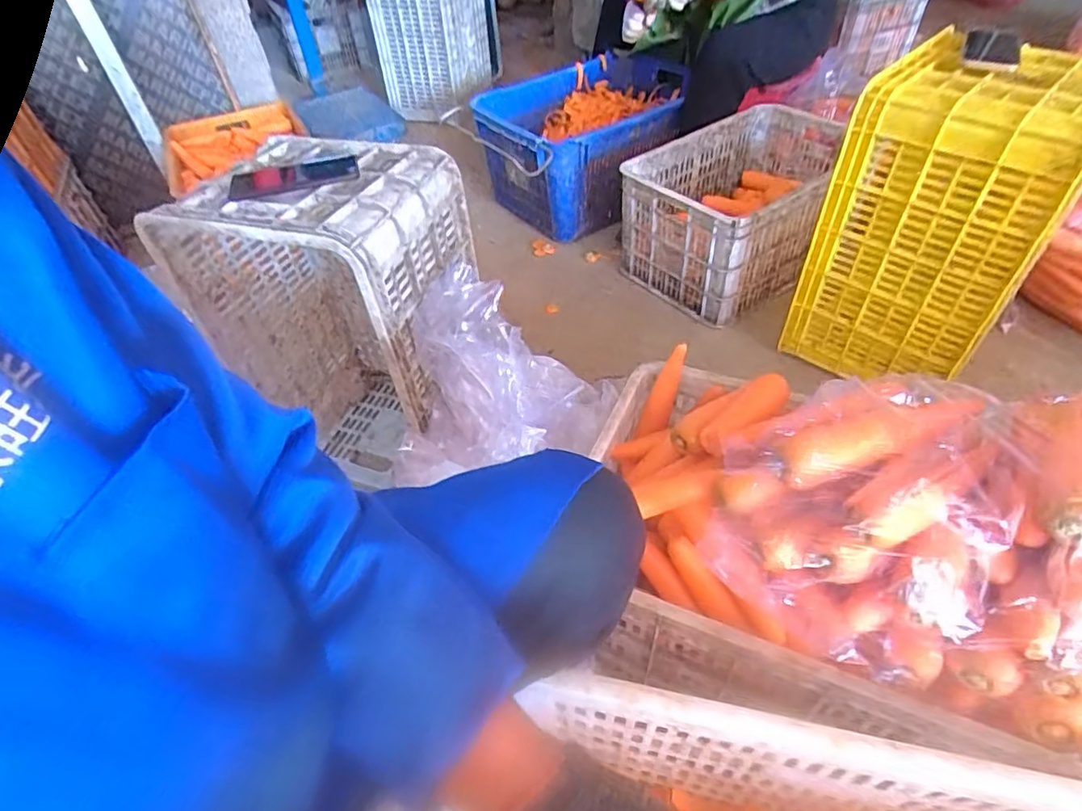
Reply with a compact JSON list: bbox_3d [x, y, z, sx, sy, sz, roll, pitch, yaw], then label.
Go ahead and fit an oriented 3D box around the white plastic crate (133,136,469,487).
[{"bbox_3d":[-0.305,-0.134,0.939,0.362,0.483,0.277,13,49,18],"label":"white plastic crate"}]

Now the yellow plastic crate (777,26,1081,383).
[{"bbox_3d":[0.667,-0.309,0.984,0.311,0.460,0.278,27,55,28],"label":"yellow plastic crate"}]

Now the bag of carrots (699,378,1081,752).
[{"bbox_3d":[0.359,0.107,0.503,0.383,0.174,0.240,13,49,18],"label":"bag of carrots"}]

